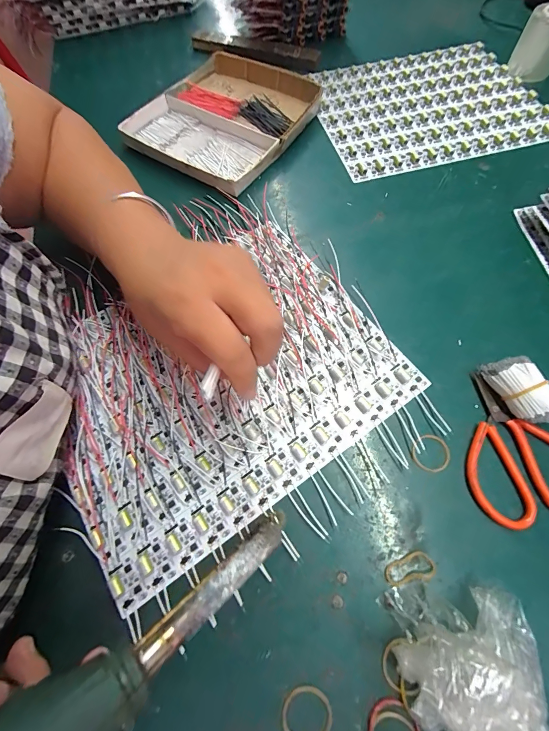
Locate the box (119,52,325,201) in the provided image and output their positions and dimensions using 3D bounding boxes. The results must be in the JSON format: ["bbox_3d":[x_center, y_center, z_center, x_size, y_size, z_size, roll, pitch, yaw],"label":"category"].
[{"bbox_3d":[-0.068,-0.324,0.427,0.200,0.033,0.213,25,69,14],"label":"box"}]

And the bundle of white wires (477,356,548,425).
[{"bbox_3d":[0.194,0.020,0.255,0.027,0.029,0.058,-25,66,-8],"label":"bundle of white wires"}]

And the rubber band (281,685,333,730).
[{"bbox_3d":[0.019,0.213,0.194,0.029,0.004,0.029,-1,65,3],"label":"rubber band"}]

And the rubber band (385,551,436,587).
[{"bbox_3d":[0.094,0.140,0.222,0.035,0.004,0.017,-11,65,-2],"label":"rubber band"}]

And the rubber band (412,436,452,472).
[{"bbox_3d":[0.123,0.070,0.255,0.030,0.005,0.026,-26,72,-8],"label":"rubber band"}]

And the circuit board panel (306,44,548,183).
[{"bbox_3d":[0.206,-0.357,0.440,0.288,0.007,0.232,-16,66,-4],"label":"circuit board panel"}]

